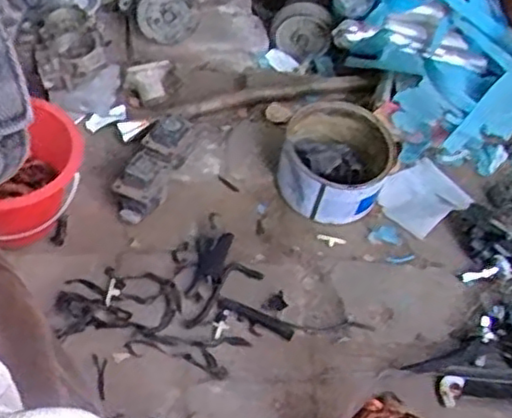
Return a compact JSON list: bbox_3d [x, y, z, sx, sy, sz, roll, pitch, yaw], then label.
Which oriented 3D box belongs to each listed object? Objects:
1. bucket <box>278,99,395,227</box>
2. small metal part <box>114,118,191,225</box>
[{"bbox_3d":[0.112,-0.072,0.979,0.158,0.087,0.164,4,53,-5],"label":"bucket"},{"bbox_3d":[-0.143,-0.059,0.939,0.065,0.056,0.172,18,53,5],"label":"small metal part"}]

